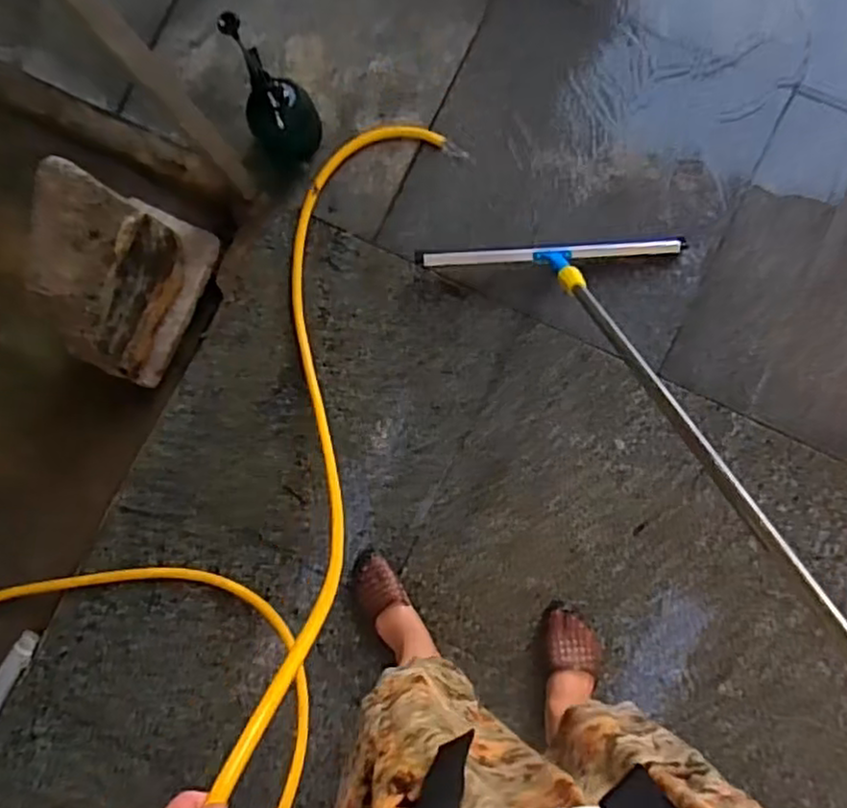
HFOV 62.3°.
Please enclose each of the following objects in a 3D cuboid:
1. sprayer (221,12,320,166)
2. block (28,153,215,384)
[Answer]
[{"bbox_3d":[-0.271,-0.534,1.245,0.117,0.297,0.140,3,86,5],"label":"sprayer"},{"bbox_3d":[-0.536,-0.218,1.211,0.155,0.352,0.321,18,87,6],"label":"block"}]

